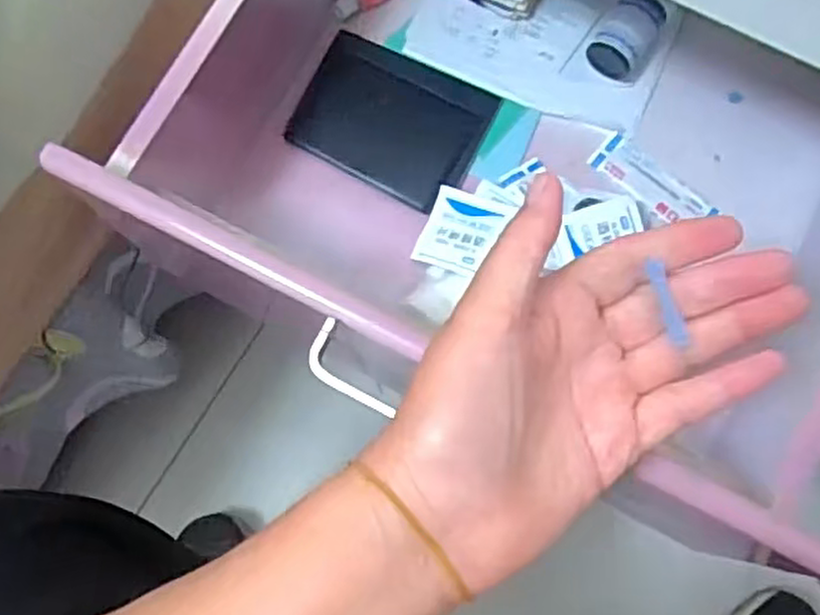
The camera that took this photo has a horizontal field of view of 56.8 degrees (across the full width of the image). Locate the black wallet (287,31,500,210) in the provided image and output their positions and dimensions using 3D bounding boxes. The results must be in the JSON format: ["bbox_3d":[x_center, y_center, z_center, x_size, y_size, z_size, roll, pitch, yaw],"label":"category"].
[{"bbox_3d":[-0.011,-0.117,0.473,0.113,0.011,0.086,25,73,7],"label":"black wallet"}]

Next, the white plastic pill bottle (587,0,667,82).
[{"bbox_3d":[0.132,-0.164,0.460,0.033,0.028,0.047,30,73,8],"label":"white plastic pill bottle"}]

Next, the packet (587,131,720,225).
[{"bbox_3d":[0.146,-0.074,0.460,0.076,0.004,0.029,40,75,11],"label":"packet"}]

